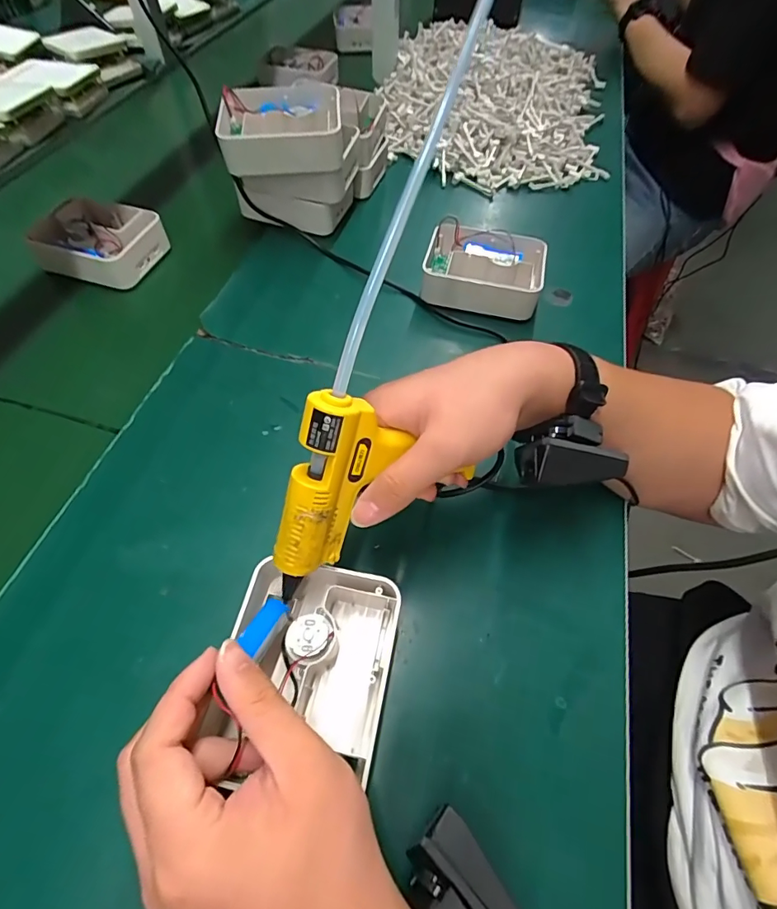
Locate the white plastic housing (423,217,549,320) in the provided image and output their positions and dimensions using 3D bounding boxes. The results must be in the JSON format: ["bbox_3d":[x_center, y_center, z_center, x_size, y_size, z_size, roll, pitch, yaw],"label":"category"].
[{"bbox_3d":[0.105,-0.206,0.517,0.134,0.047,0.101,17,59,8],"label":"white plastic housing"}]

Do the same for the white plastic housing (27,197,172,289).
[{"bbox_3d":[-0.340,-0.251,0.544,0.124,0.042,0.102,17,59,8],"label":"white plastic housing"}]

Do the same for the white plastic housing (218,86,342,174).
[{"bbox_3d":[-0.116,-0.352,0.500,0.132,0.045,0.100,-3,57,-4],"label":"white plastic housing"}]

